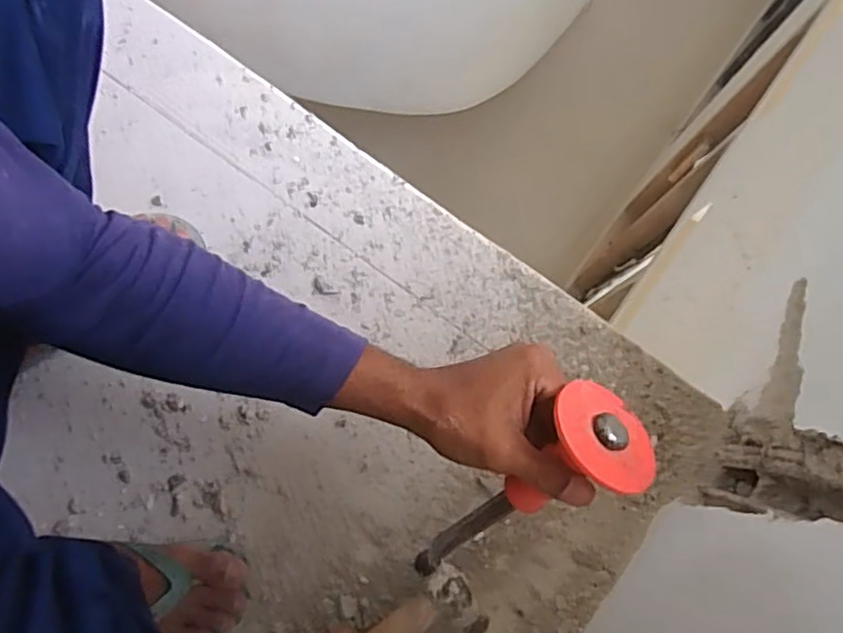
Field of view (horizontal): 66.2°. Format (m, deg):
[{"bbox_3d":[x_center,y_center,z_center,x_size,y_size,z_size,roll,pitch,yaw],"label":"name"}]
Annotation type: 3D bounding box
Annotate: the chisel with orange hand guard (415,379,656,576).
[{"bbox_3d":[0.062,0.142,0.490,0.075,0.250,0.071,48,42,8],"label":"chisel with orange hand guard"}]

